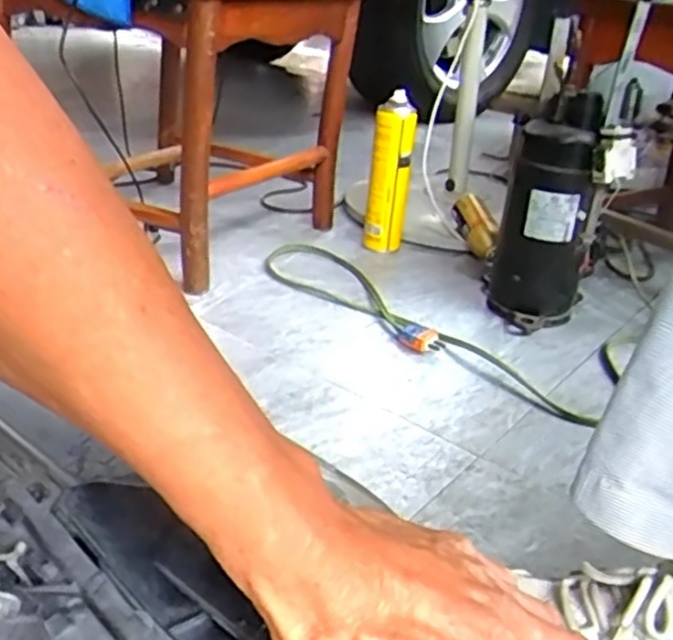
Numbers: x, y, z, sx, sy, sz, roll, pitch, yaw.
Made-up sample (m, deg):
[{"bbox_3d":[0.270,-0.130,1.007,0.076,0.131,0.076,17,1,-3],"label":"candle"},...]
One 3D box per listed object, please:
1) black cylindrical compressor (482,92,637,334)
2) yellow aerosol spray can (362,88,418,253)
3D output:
[{"bbox_3d":[0.306,-0.145,1.030,0.155,0.301,0.162,12,28,13],"label":"black cylindrical compressor"},{"bbox_3d":[0.089,-0.239,1.235,0.068,0.256,0.066,5,27,0],"label":"yellow aerosol spray can"}]

